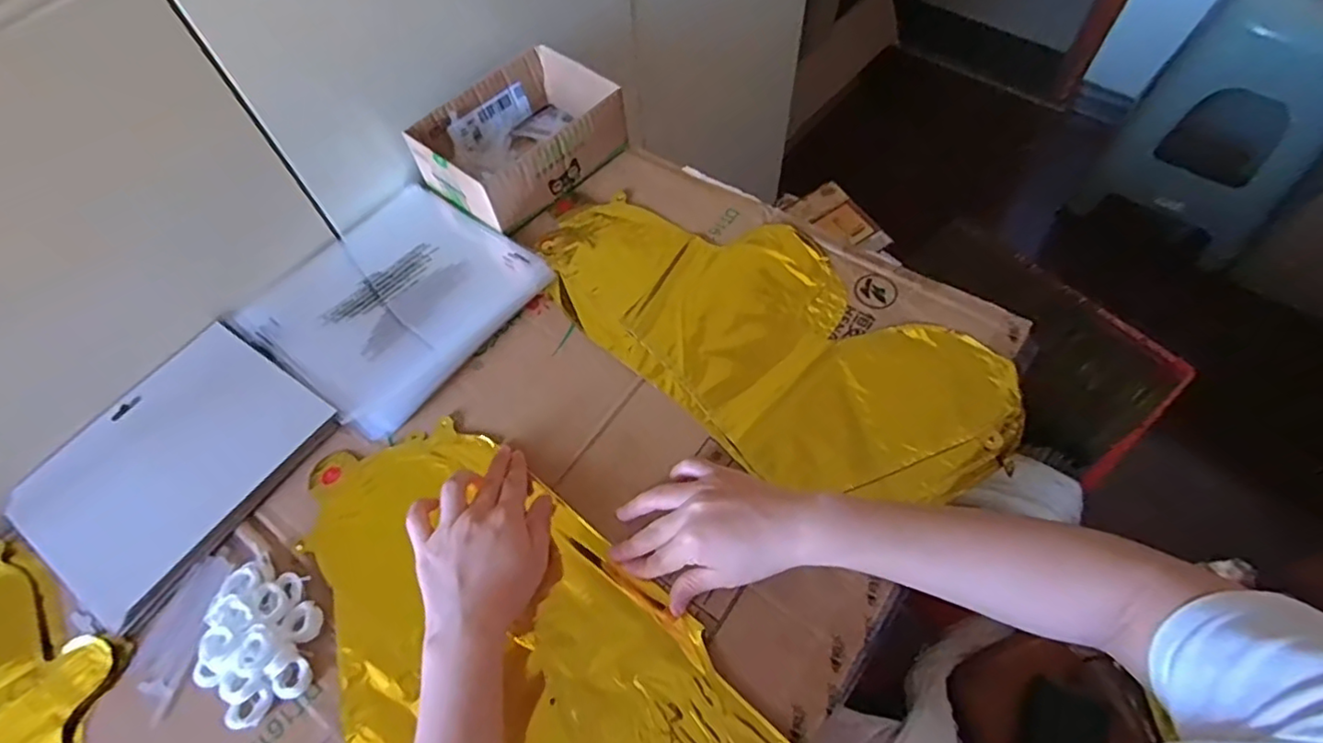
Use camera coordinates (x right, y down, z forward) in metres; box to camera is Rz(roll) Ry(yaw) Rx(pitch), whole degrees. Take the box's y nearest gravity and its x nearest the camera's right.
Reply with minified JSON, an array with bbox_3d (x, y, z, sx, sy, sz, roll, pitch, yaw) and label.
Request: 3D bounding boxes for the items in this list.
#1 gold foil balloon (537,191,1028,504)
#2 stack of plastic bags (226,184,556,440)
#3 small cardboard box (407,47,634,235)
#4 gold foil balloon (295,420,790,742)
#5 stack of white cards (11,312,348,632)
[{"bbox_3d":[0.084,-0.041,0.553,0.422,0.008,0.207,36,67,21],"label":"gold foil balloon"},{"bbox_3d":[-0.256,-0.079,0.588,0.231,0.017,0.218,34,66,20],"label":"stack of plastic bags"},{"bbox_3d":[-0.144,-0.234,0.637,0.141,0.066,0.183,38,68,22],"label":"small cardboard box"},{"bbox_3d":[-0.111,0.219,0.421,0.417,0.011,0.263,30,65,18],"label":"gold foil balloon"},{"bbox_3d":[-0.386,0.070,0.502,0.161,0.014,0.205,30,65,18],"label":"stack of white cards"}]

